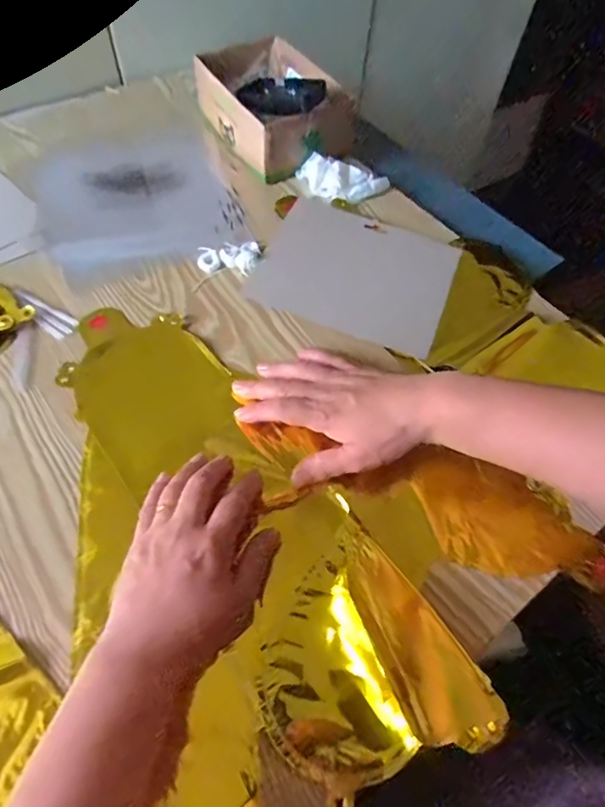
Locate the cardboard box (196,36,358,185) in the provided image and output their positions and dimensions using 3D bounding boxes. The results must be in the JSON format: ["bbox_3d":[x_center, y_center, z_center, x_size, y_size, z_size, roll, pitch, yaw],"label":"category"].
[{"bbox_3d":[-0.040,-0.387,0.608,0.144,0.070,0.207,-28,63,-19],"label":"cardboard box"}]

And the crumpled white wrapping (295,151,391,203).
[{"bbox_3d":[0.046,-0.267,0.570,0.109,0.024,0.053,15,58,6],"label":"crumpled white wrapping"}]

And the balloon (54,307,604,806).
[{"bbox_3d":[-0.032,0.064,0.376,0.348,0.028,0.414,-31,64,-20],"label":"balloon"}]

